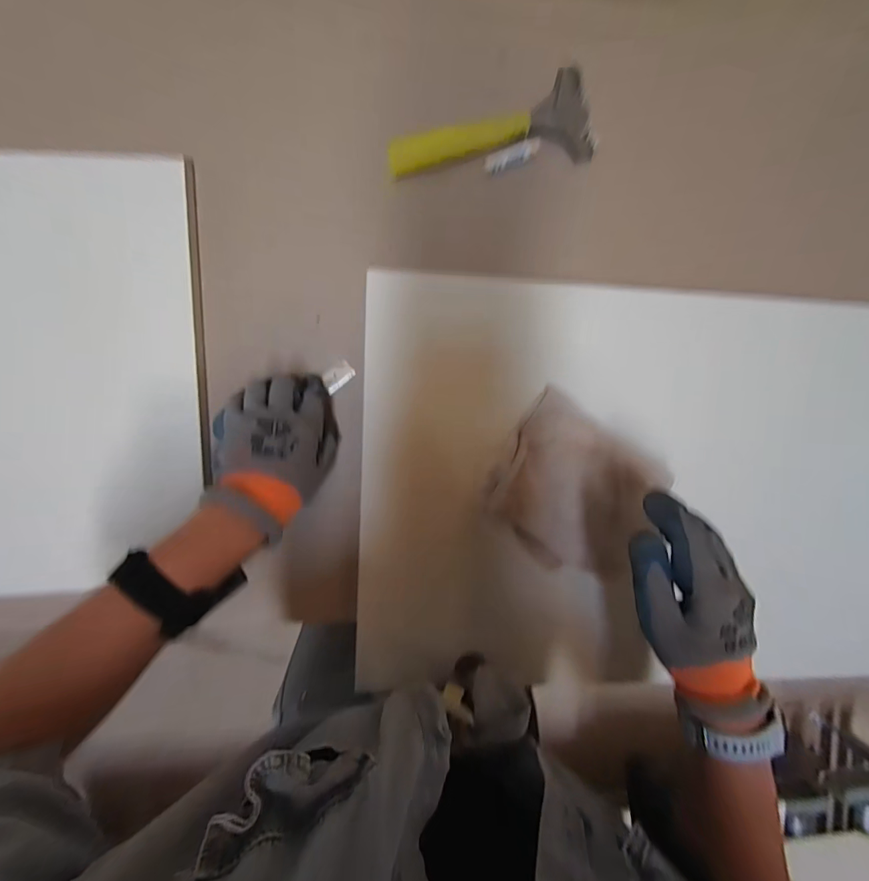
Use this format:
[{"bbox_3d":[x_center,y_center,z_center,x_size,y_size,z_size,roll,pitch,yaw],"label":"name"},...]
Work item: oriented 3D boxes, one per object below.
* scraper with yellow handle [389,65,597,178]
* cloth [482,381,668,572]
[{"bbox_3d":[0.056,-0.307,0.401,0.206,0.019,0.089,-14,95,-4],"label":"scraper with yellow handle"},{"bbox_3d":[0.149,0.054,0.423,0.177,0.024,0.143,33,90,-6],"label":"cloth"}]

